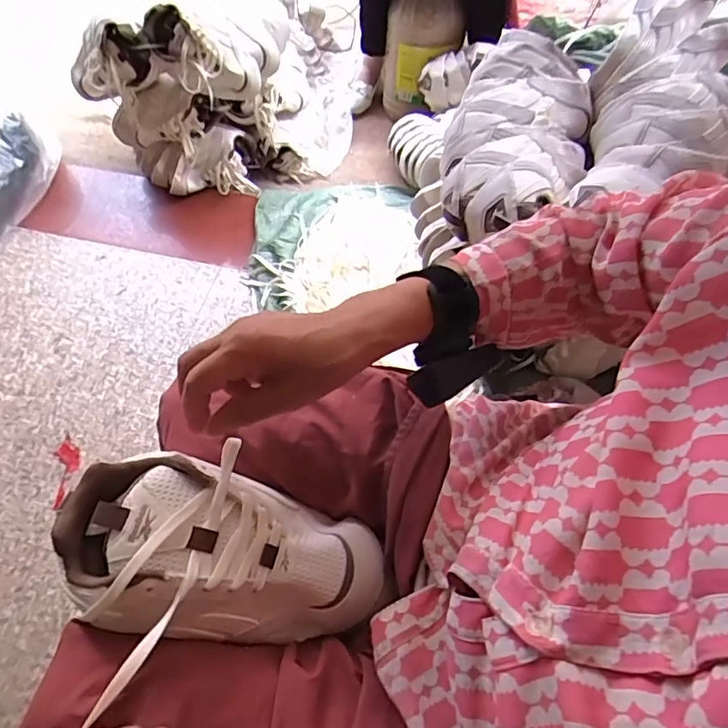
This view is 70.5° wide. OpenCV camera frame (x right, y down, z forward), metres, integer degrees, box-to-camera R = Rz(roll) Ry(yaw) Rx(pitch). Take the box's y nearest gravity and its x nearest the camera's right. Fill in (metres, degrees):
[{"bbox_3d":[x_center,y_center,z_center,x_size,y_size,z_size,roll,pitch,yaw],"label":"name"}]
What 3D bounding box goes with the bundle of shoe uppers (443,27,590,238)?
[{"bbox_3d":[0.220,-0.330,0.751,0.201,0.114,0.343,22,63,13],"label":"bundle of shoe uppers"}]

